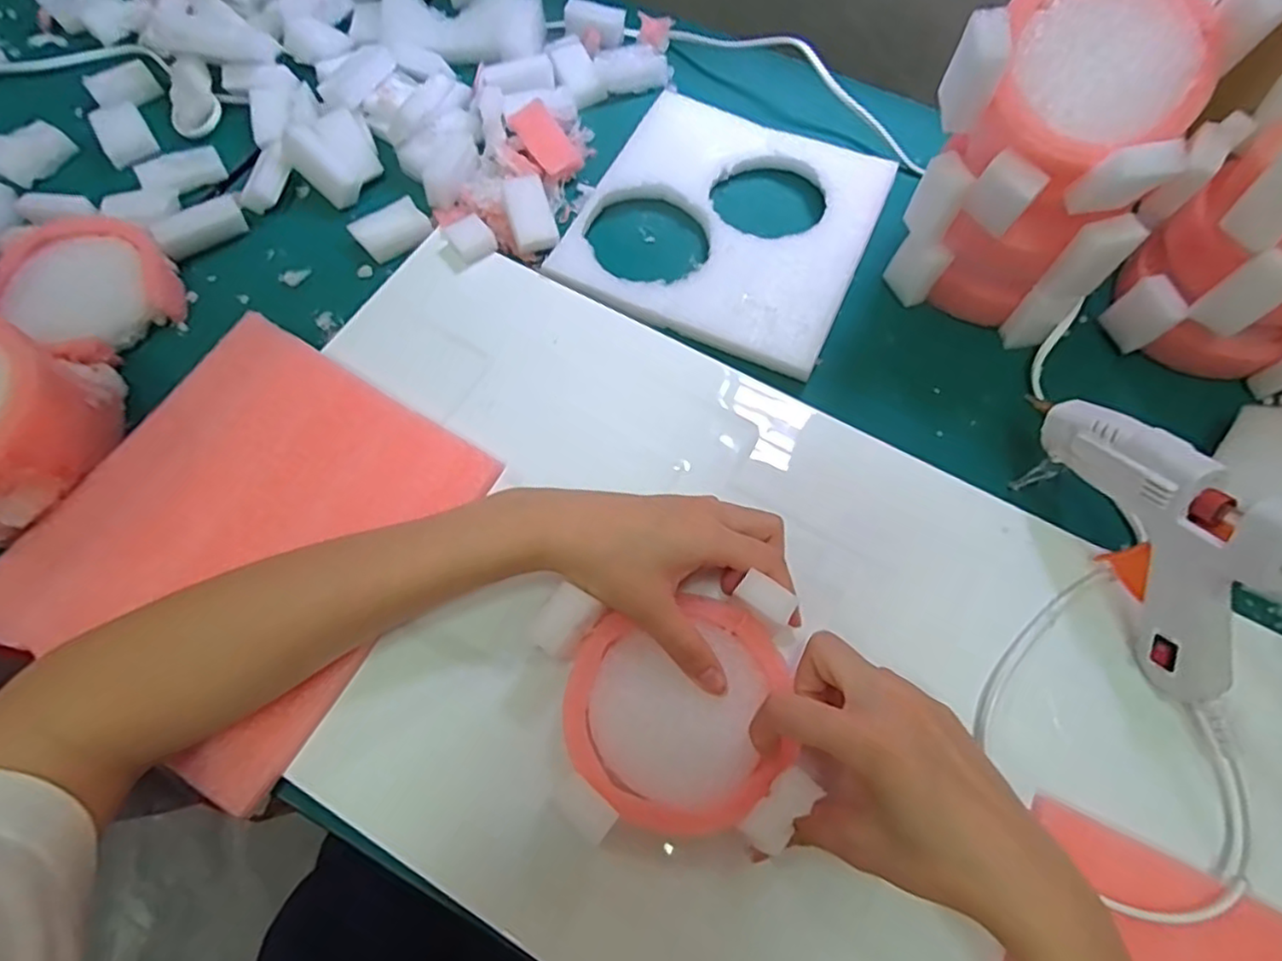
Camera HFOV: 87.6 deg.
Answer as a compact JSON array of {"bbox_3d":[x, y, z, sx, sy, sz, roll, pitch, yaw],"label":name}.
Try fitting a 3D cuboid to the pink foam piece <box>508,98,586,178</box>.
[{"bbox_3d":[-0.064,-0.232,0.454,0.031,0.014,0.057,-39,88,-17],"label":"pink foam piece"}]

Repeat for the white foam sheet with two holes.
[{"bbox_3d":[0.056,-0.169,0.433,0.174,0.009,0.176,23,67,9],"label":"white foam sheet with two holes"}]

